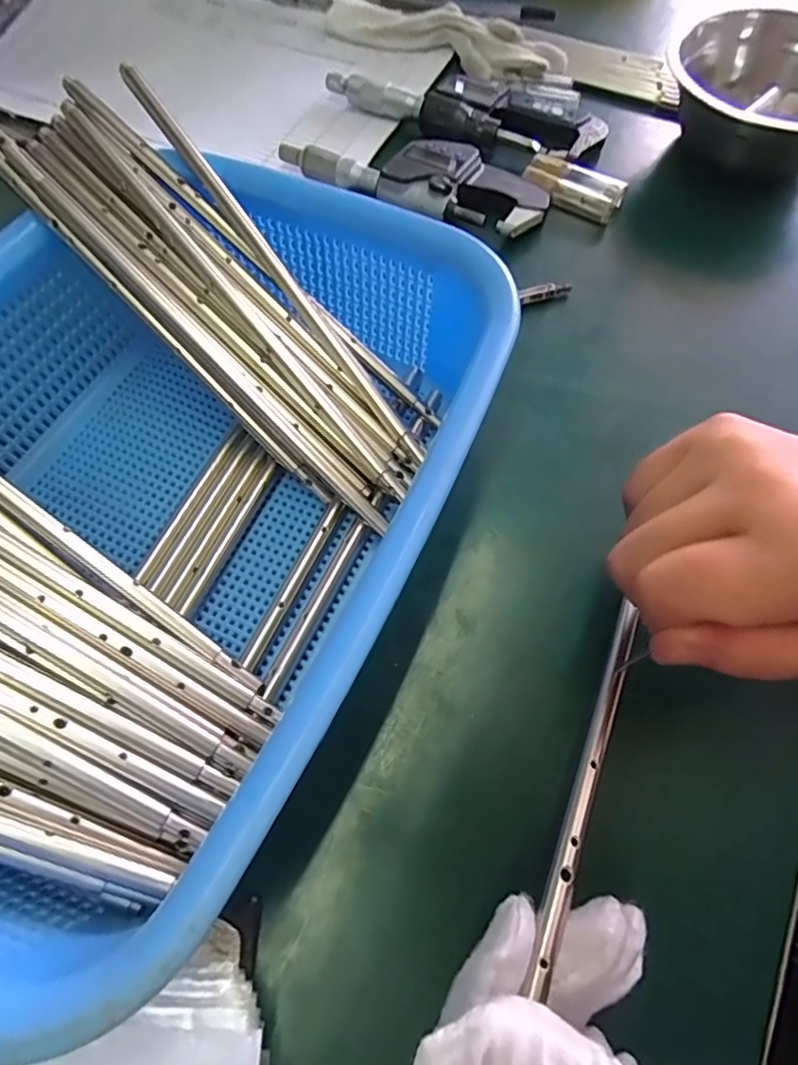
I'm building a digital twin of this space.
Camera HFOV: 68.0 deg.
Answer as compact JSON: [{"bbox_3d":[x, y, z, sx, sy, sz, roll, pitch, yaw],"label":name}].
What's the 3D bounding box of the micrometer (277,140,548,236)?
[{"bbox_3d":[0.008,-0.216,0.352,0.161,0.016,0.053,18,65,7],"label":"micrometer"}]

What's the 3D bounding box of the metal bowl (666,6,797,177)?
[{"bbox_3d":[0.224,-0.275,0.375,0.124,0.050,0.124,1,64,-1],"label":"metal bowl"}]

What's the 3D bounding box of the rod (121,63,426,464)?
[{"bbox_3d":[-0.054,-0.114,0.255,0.006,0.007,0.205,-37,91,-18],"label":"rod"}]

